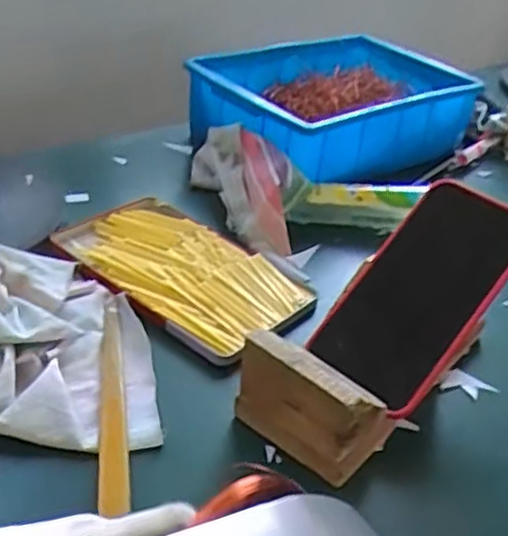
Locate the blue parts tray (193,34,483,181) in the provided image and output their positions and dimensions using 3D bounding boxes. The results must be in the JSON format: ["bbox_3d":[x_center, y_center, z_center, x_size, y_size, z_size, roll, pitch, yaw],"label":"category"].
[{"bbox_3d":[0.090,-0.180,0.798,0.304,0.091,0.203,-24,44,-37],"label":"blue parts tray"}]

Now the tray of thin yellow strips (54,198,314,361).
[{"bbox_3d":[-0.057,-0.001,0.565,0.203,0.013,0.125,27,39,27],"label":"tray of thin yellow strips"}]

